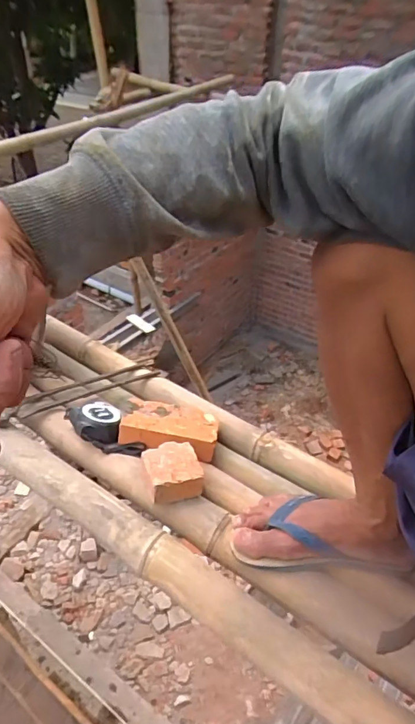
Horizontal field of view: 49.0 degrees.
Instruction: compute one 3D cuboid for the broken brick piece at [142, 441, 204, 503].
[{"bbox_3d":[-0.054,0.166,0.679,0.083,0.049,0.089,-5,34,-21],"label":"broken brick piece"}]

